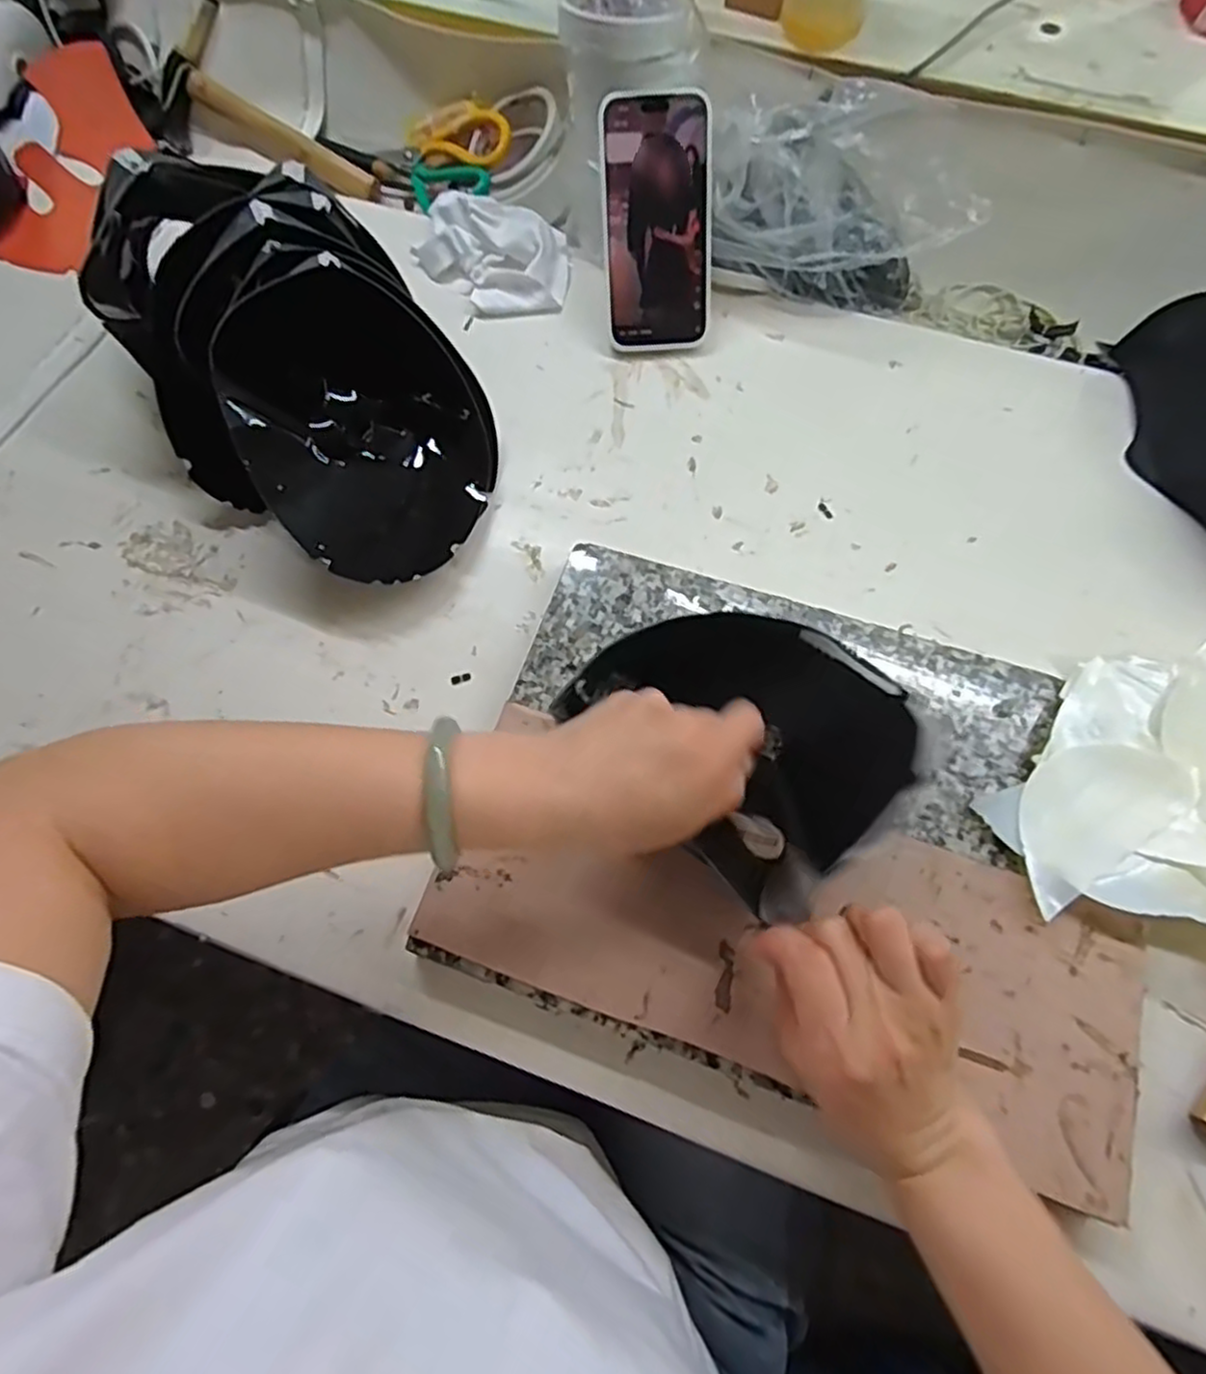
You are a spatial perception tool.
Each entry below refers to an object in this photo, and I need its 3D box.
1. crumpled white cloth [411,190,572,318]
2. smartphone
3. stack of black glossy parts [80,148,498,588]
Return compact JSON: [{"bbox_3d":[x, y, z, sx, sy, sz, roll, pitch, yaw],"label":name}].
[{"bbox_3d":[-0.094,-0.368,0.616,0.124,0.030,0.114,-2,68,1],"label":"crumpled white cloth"},{"bbox_3d":[0.041,-0.346,0.549,0.076,0.167,0.014,-1,25,2],"label":"smartphone"},{"bbox_3d":[-0.222,-0.238,0.521,0.193,0.121,0.370,-33,70,-11],"label":"stack of black glossy parts"}]

